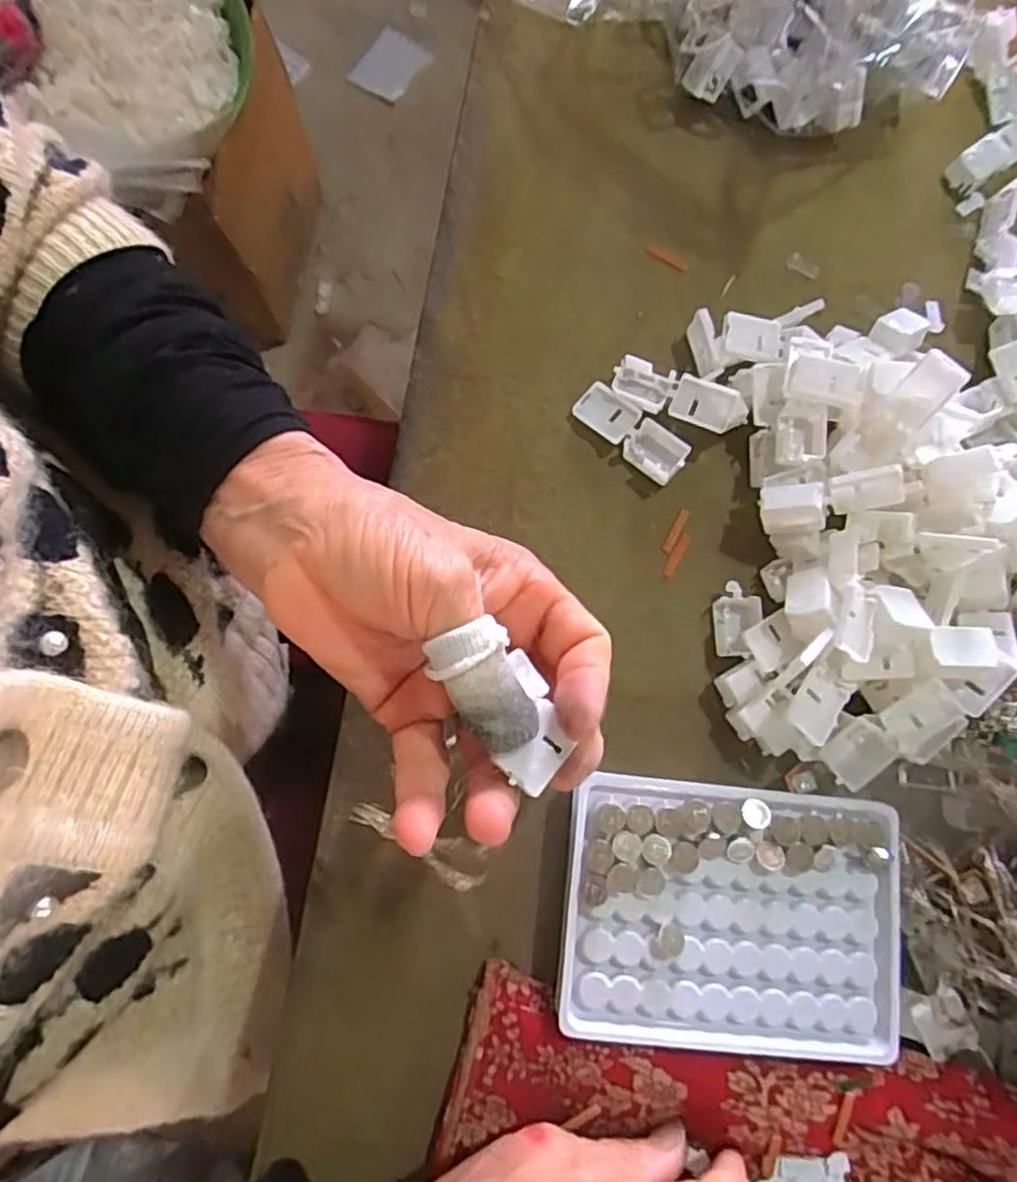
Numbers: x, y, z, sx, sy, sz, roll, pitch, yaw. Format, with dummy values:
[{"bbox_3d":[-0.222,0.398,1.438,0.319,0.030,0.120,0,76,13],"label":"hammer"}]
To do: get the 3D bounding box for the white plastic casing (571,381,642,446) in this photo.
[{"bbox_3d":[0.046,-0.084,0.326,0.029,0.004,0.021,37,81,9],"label":"white plastic casing"}]

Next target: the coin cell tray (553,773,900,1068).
[{"bbox_3d":[0.087,0.126,0.270,0.130,0.018,0.094,7,80,-2],"label":"coin cell tray"}]

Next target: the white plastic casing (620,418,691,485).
[{"bbox_3d":[0.068,-0.065,0.322,0.027,0.011,0.020,40,81,4],"label":"white plastic casing"}]

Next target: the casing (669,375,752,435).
[{"bbox_3d":[0.092,-0.085,0.320,0.035,0.007,0.020,22,80,1],"label":"casing"}]

